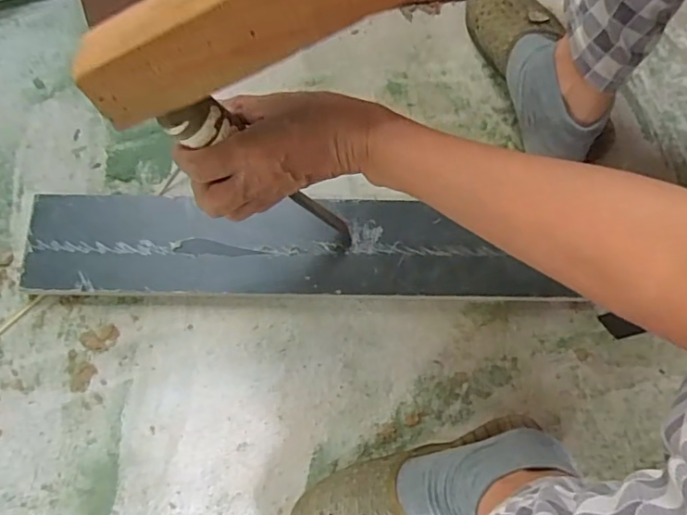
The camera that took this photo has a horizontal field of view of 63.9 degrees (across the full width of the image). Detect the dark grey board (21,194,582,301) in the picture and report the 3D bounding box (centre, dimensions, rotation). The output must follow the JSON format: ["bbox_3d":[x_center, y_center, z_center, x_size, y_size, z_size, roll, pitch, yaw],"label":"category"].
[{"bbox_3d":[-0.054,-0.009,0.519,0.472,0.019,0.090,1,74,0],"label":"dark grey board"}]

